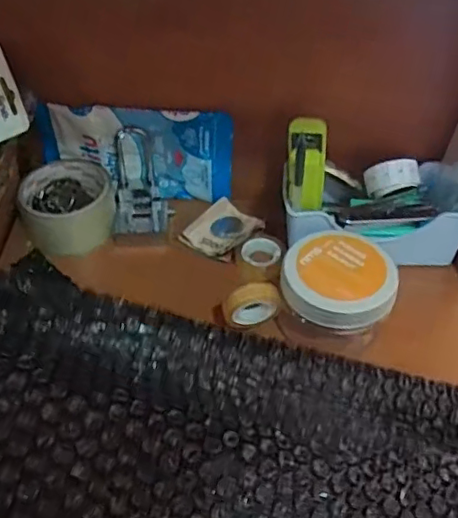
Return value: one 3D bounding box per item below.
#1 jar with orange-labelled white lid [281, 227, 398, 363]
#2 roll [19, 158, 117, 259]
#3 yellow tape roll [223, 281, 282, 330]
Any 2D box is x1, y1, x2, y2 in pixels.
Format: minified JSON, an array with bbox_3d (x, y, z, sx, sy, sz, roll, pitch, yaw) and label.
[{"bbox_3d":[0.088,0.028,0.481,0.085,0.060,0.079,1,46,-1],"label":"jar with orange-labelled white lid"},{"bbox_3d":[-0.153,-0.048,0.564,0.083,0.047,0.091,1,46,-1],"label":"roll"},{"bbox_3d":[0.020,0.036,0.473,0.047,0.039,0.014,-13,48,-13],"label":"yellow tape roll"}]

